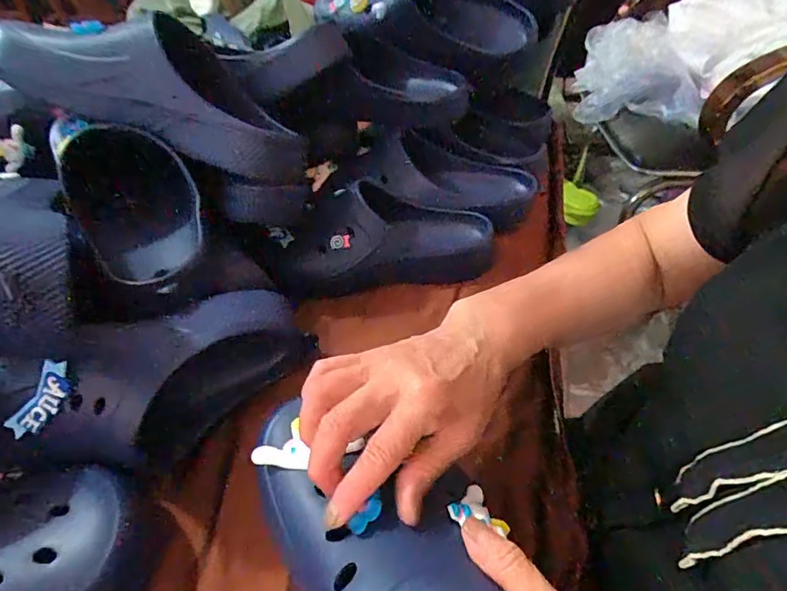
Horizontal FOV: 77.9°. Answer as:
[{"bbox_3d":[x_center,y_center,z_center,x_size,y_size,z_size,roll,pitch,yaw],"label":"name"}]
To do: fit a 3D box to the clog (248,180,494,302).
[{"bbox_3d":[-0.014,-0.064,0.506,0.238,0.081,0.086,-11,43,-6],"label":"clog"}]

